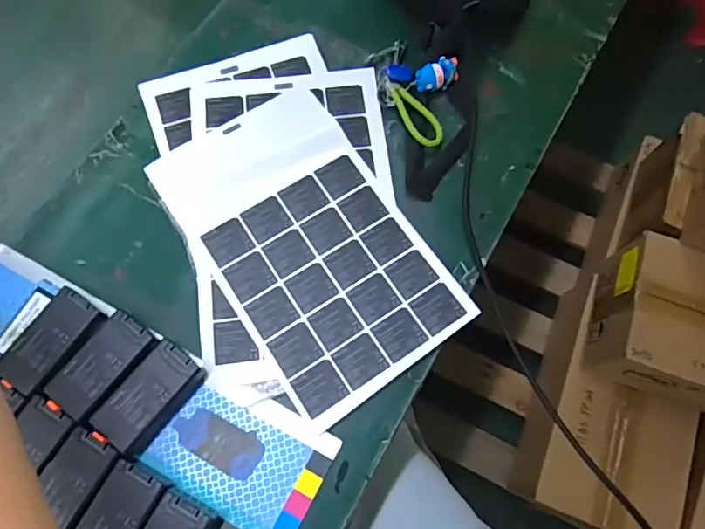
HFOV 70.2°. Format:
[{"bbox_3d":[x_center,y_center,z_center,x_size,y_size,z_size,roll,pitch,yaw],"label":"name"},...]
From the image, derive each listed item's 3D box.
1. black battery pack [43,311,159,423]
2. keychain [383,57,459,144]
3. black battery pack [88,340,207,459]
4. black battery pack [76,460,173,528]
[{"bbox_3d":[-0.213,0.088,0.435,0.051,0.024,0.088,33,74,9],"label":"black battery pack"},{"bbox_3d":[0.066,-0.174,0.523,0.074,0.027,0.094,16,72,4],"label":"keychain"},{"bbox_3d":[-0.171,0.112,0.426,0.047,0.024,0.089,36,74,10],"label":"black battery pack"},{"bbox_3d":[-0.185,0.202,0.394,0.045,0.024,0.085,27,73,7],"label":"black battery pack"}]

